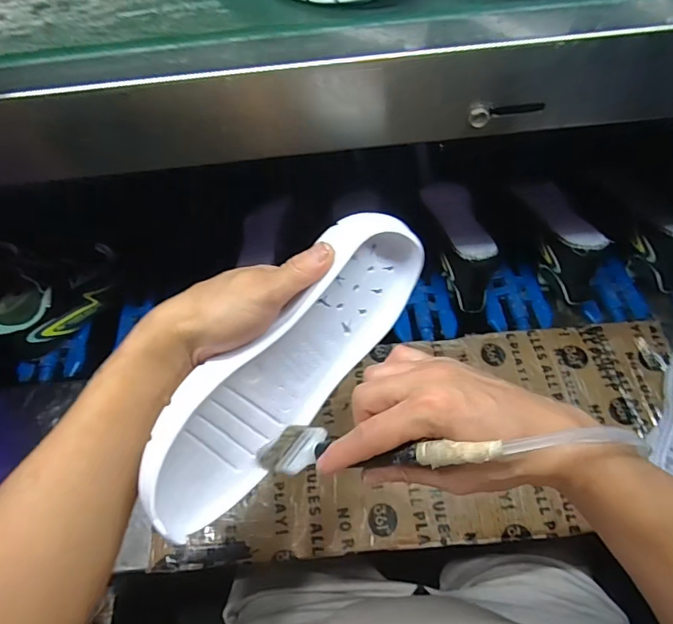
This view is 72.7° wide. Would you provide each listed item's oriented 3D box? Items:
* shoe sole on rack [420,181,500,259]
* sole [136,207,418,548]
[{"bbox_3d":[0.185,-0.143,0.694,0.077,0.012,0.211,-5,41,-1],"label":"shoe sole on rack"},{"bbox_3d":[-0.025,0.043,0.335,0.268,0.099,0.047,-46,31,-13],"label":"sole"}]

